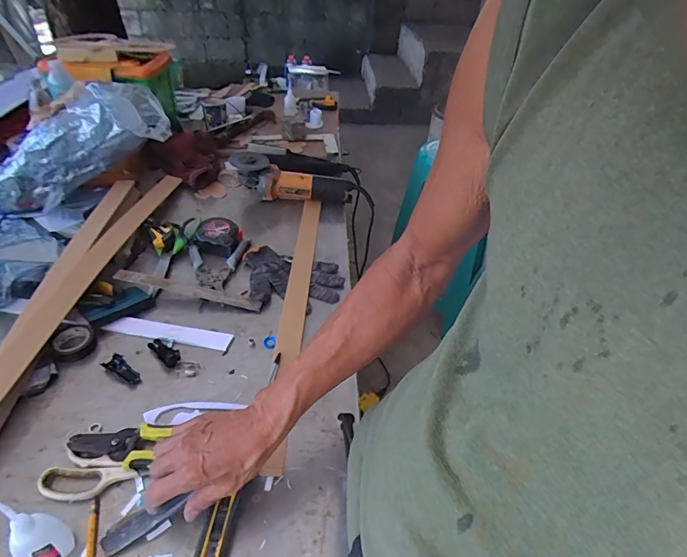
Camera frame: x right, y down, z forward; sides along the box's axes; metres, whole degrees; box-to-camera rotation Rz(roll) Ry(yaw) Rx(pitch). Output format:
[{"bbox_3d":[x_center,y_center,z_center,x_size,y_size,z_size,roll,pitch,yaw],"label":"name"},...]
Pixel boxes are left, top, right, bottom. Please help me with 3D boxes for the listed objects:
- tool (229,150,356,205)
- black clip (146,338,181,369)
[{"bbox_3d":[-0.120,-0.230,0.990,0.301,0.081,0.088,11,38,-15],"label":"tool"},{"bbox_3d":[-0.267,0.108,0.615,0.064,0.012,0.027,33,47,29],"label":"black clip"}]

